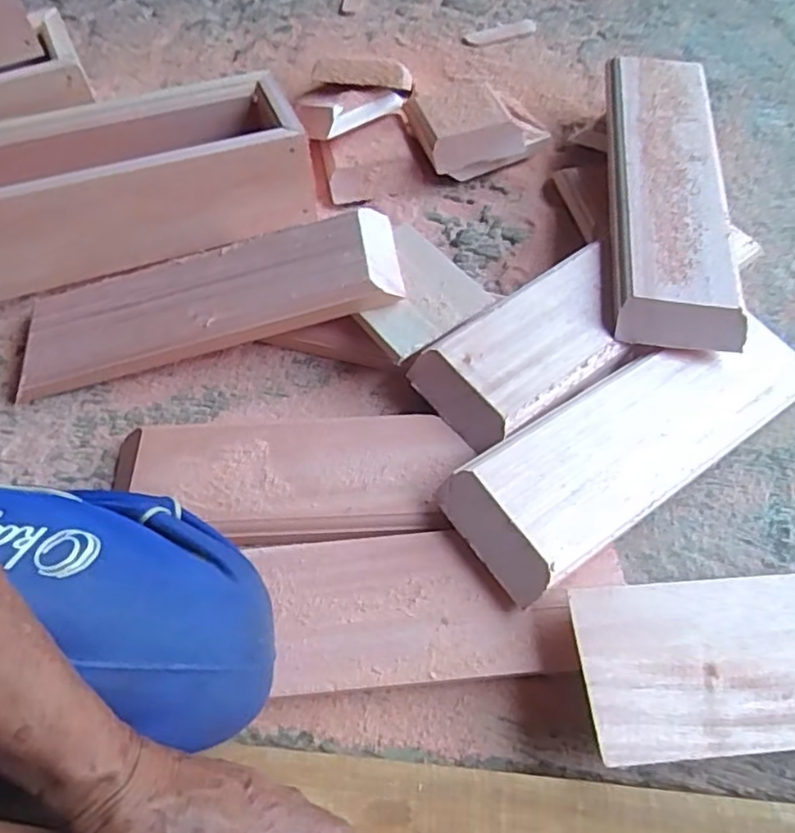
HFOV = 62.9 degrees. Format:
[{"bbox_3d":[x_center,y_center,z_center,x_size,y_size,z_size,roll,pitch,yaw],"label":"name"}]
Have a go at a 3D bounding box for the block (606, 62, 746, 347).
[{"bbox_3d":[0.271,-0.236,0.662,0.107,0.035,0.392,6,59,5],"label":"block"}]

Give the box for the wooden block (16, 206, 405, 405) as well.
[{"bbox_3d":[-0.185,-0.115,0.631,0.368,0.028,0.110,-15,62,5],"label":"wooden block"}]

